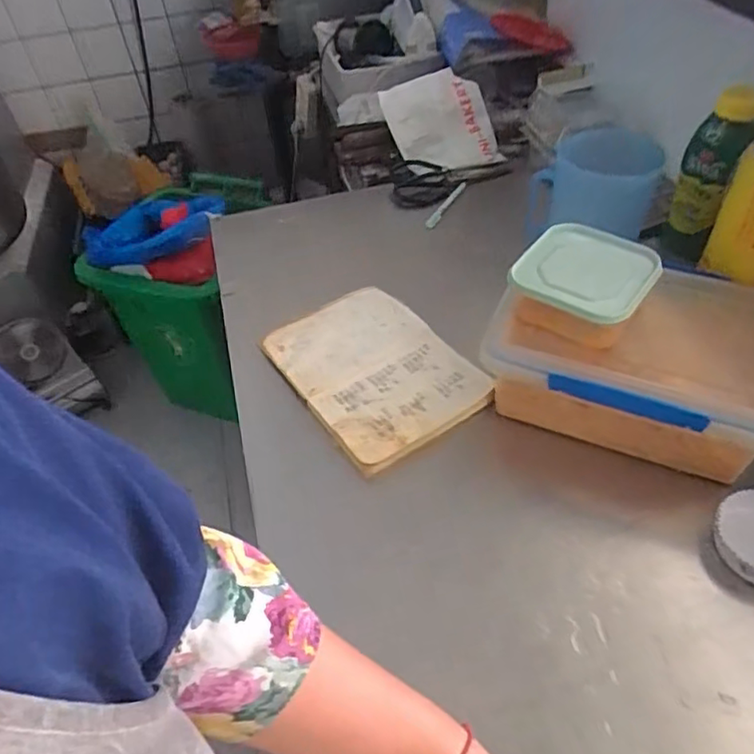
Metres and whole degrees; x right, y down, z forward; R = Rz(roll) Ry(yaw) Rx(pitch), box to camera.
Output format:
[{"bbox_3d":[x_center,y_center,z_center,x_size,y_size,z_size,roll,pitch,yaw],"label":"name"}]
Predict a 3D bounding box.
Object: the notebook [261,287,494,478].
[{"bbox_3d":[-0.006,-0.011,0.827,0.206,0.028,0.278,-30,52,-21],"label":"notebook"}]

